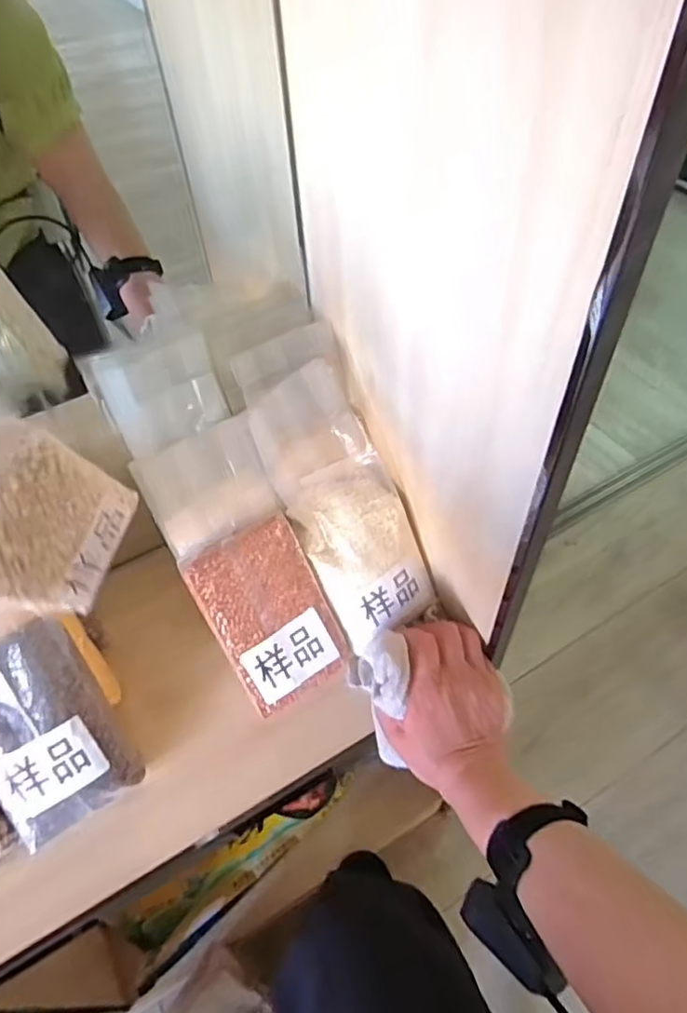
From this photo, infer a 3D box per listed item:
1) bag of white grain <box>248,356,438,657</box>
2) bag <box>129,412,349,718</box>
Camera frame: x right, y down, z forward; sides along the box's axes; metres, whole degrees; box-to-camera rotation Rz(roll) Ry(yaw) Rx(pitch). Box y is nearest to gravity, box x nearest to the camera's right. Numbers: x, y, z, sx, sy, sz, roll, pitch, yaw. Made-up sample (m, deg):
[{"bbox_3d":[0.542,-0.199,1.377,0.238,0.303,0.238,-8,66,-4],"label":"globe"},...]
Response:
[{"bbox_3d":[0.002,0.001,0.518,0.090,0.222,0.028,-28,13,-18],"label":"bag of white grain"},{"bbox_3d":[-0.077,0.047,0.506,0.093,0.044,0.227,-26,92,-17],"label":"bag"}]

